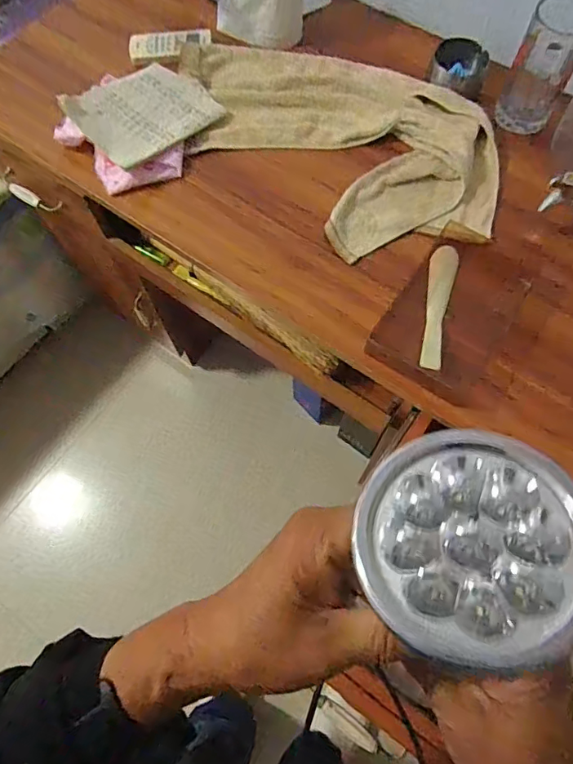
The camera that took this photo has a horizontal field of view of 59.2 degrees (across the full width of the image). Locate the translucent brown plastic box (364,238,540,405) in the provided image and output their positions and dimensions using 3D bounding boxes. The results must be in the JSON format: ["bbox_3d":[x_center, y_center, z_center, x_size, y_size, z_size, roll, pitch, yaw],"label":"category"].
[{"bbox_3d":[0.210,-0.089,0.644,0.141,0.037,0.222,30,72,10],"label":"translucent brown plastic box"}]

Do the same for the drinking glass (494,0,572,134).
[{"bbox_3d":[0.341,-0.416,0.672,0.077,0.136,0.067,23,71,8],"label":"drinking glass"}]

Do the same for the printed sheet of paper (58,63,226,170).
[{"bbox_3d":[-0.207,-0.394,0.729,0.195,0.019,0.136,-40,86,-24],"label":"printed sheet of paper"}]

